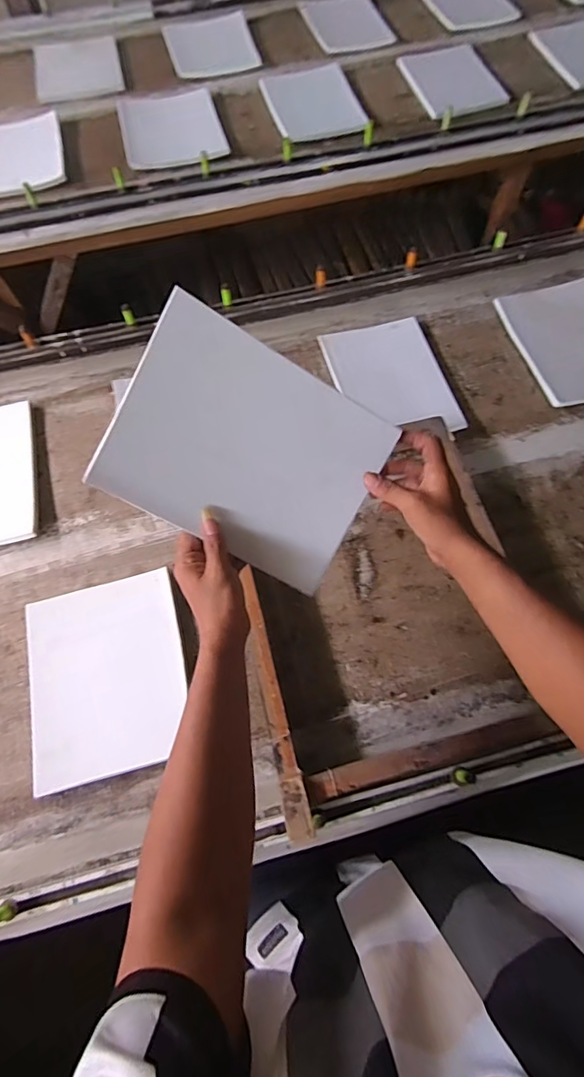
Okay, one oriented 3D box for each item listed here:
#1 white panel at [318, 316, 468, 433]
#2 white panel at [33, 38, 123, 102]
[{"bbox_3d":[0.180,-0.293,0.889,0.190,0.018,0.264,-17,68,-1],"label":"white panel"},{"bbox_3d":[-0.561,-1.237,1.272,0.219,0.012,0.282,-13,70,-8],"label":"white panel"}]

